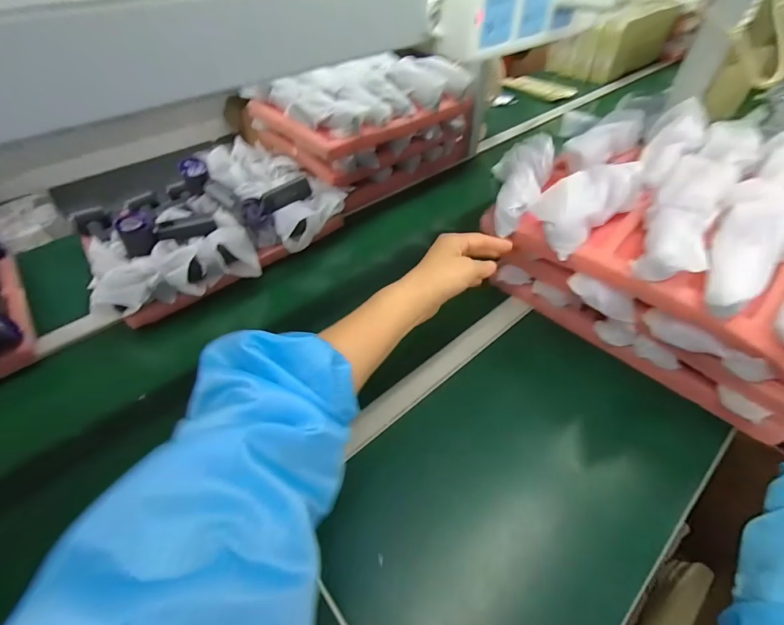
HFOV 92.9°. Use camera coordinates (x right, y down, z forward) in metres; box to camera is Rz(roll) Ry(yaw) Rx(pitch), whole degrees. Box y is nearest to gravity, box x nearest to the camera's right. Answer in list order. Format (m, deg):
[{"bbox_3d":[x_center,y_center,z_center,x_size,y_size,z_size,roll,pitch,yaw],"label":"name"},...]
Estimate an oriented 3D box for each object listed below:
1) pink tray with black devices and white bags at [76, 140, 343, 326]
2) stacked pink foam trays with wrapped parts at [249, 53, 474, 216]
[{"bbox_3d":[-0.366,-0.198,0.734,0.456,0.102,0.351,-36,57,-28],"label":"pink tray with black devices and white bags"},{"bbox_3d":[-0.066,-0.481,0.931,0.421,0.222,0.336,-33,55,-26],"label":"stacked pink foam trays with wrapped parts"}]

